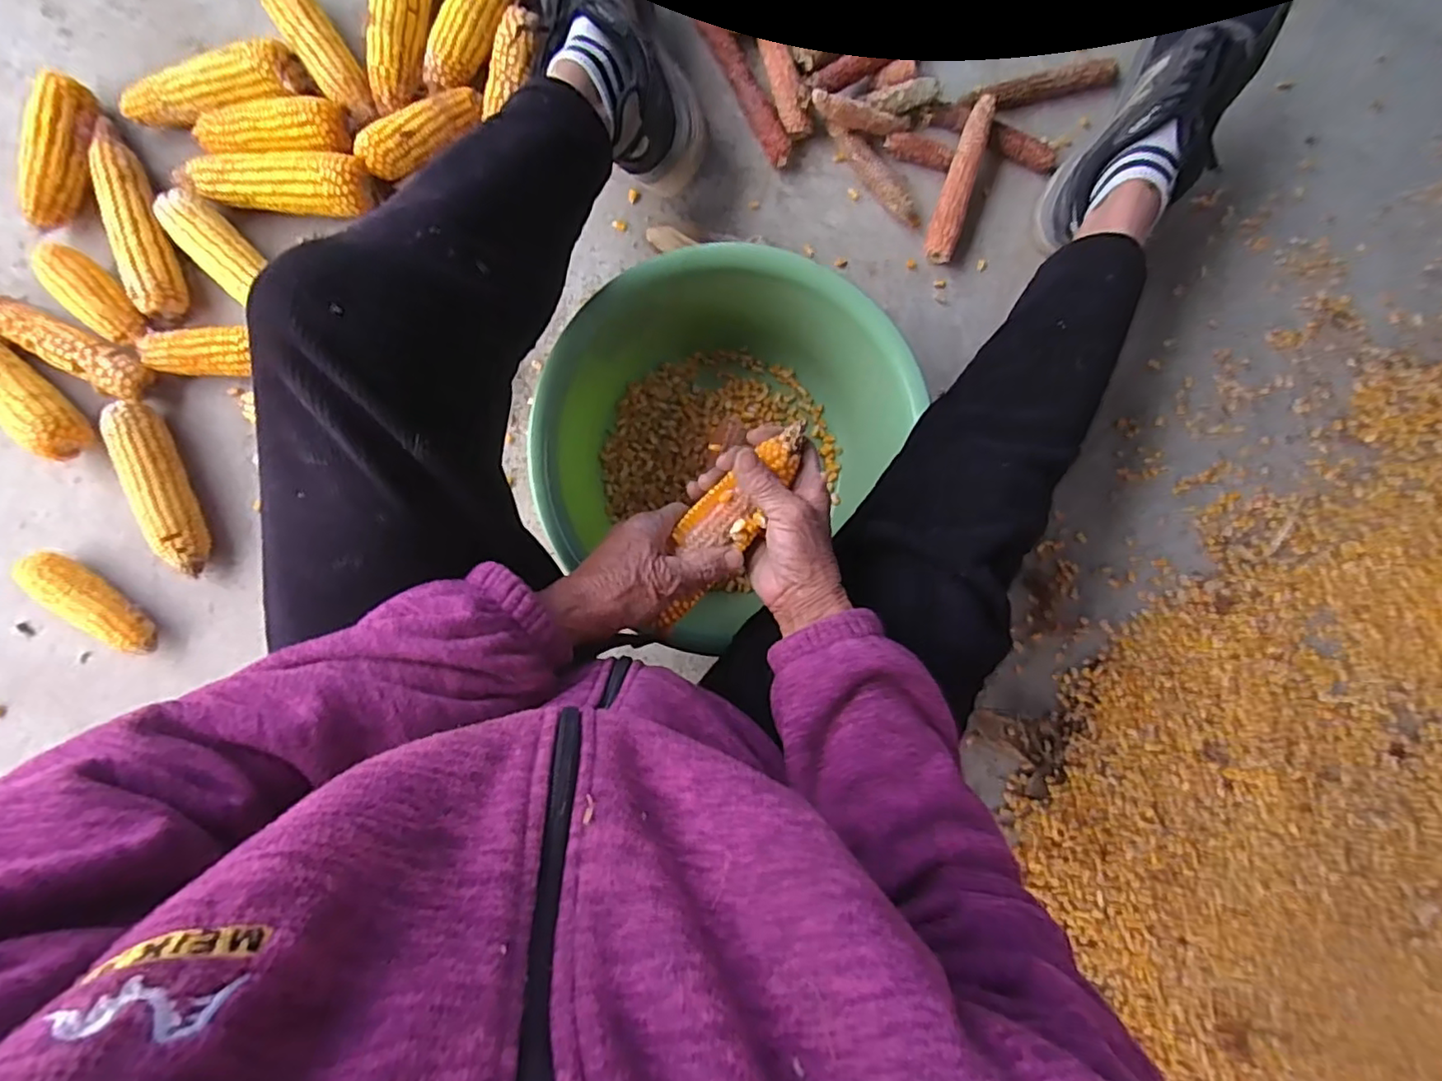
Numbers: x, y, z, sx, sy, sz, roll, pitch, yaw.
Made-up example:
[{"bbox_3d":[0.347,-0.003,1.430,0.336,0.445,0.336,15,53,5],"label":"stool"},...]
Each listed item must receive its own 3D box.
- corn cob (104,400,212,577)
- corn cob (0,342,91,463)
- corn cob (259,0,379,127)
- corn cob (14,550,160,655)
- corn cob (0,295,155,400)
[{"bbox_3d":[-0.536,-0.049,0.604,0.044,0.046,0.170,-18,91,-4],"label":"corn cob"},{"bbox_3d":[-0.687,-0.158,0.586,0.207,0.051,0.063,37,88,-3],"label":"corn cob"},{"bbox_3d":[-0.383,-0.471,0.603,0.045,0.045,0.146,-34,92,-3],"label":"corn cob"},{"bbox_3d":[-0.600,0.061,0.600,0.130,0.045,0.041,42,88,-3],"label":"corn cob"},{"bbox_3d":[-0.632,-0.187,0.601,0.175,0.034,0.047,26,89,-4],"label":"corn cob"}]

